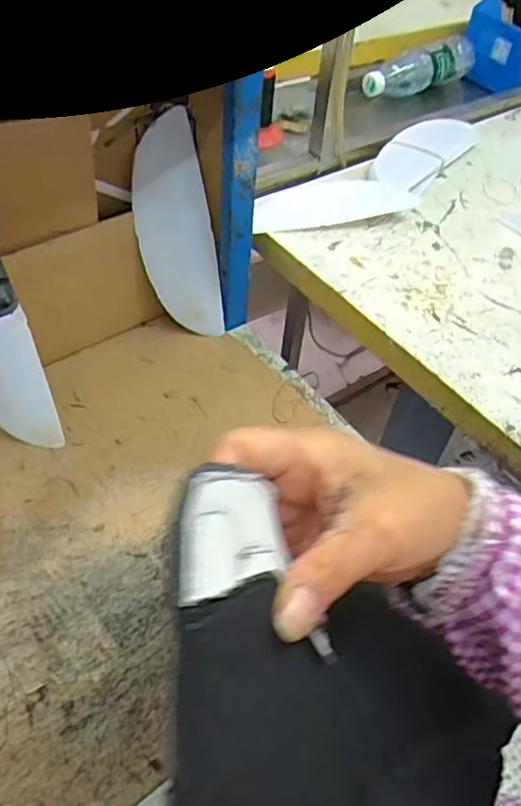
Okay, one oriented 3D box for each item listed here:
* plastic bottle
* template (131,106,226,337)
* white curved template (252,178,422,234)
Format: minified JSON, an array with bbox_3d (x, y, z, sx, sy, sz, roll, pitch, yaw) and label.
[{"bbox_3d":[0.262,-0.547,1.002,0.232,0.055,0.058,-26,57,-26],"label":"plastic bottle"},{"bbox_3d":[-0.088,-0.176,0.638,0.076,0.223,0.007,-13,27,-5],"label":"template"},{"bbox_3d":[0.083,-0.252,0.761,0.205,0.011,0.098,-15,49,-11],"label":"white curved template"}]

